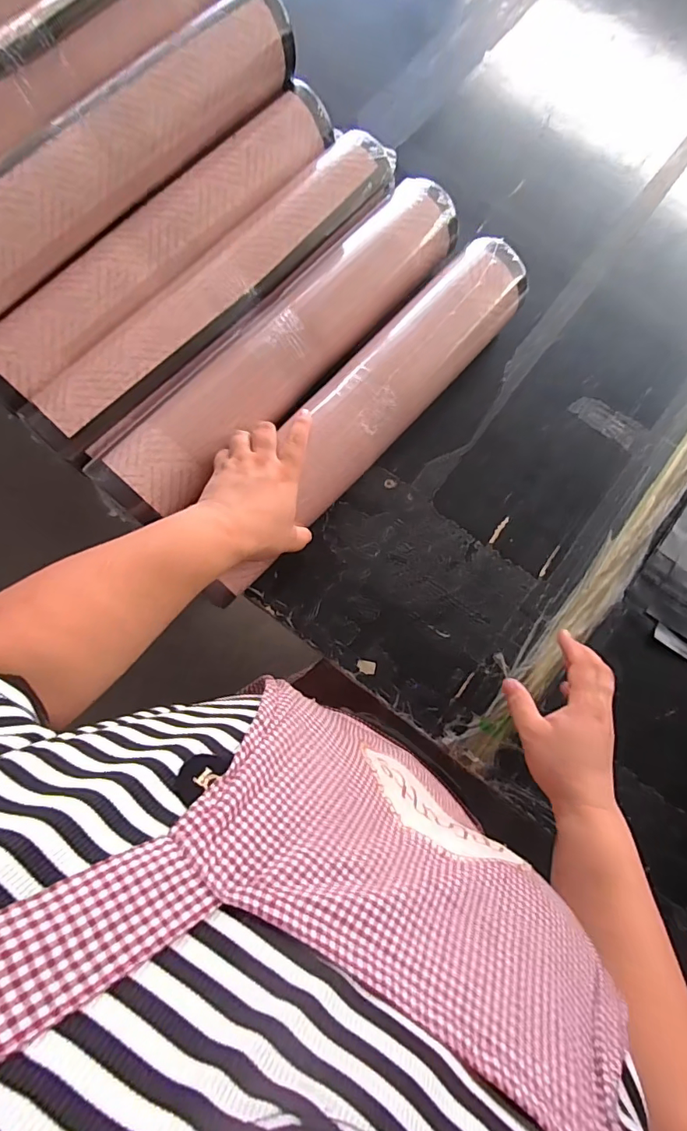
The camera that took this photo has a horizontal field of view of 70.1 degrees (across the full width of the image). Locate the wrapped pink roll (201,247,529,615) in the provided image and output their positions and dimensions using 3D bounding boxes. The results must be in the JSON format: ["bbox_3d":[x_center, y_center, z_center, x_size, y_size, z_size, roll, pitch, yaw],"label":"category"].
[{"bbox_3d":[0.023,-0.158,0.528,0.098,0.091,0.470,38,83,7],"label":"wrapped pink roll"}]

